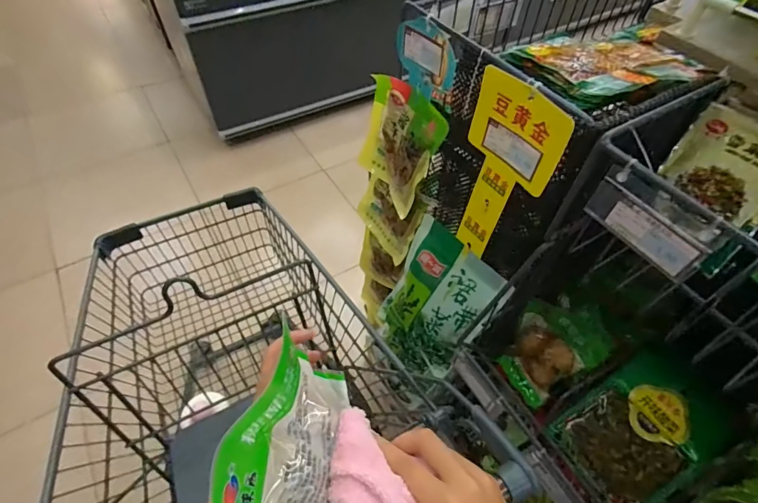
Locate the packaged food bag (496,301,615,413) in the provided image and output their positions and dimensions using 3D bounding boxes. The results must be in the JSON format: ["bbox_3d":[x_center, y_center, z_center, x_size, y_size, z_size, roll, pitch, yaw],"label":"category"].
[{"bbox_3d":[0.274,0.149,0.651,0.029,0.174,0.123,10,38,-46],"label":"packaged food bag"}]

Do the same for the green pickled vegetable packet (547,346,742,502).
[{"bbox_3d":[0.375,0.254,0.578,0.211,0.028,0.148,-40,64,-3],"label":"green pickled vegetable packet"}]

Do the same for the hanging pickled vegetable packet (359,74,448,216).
[{"bbox_3d":[0.031,-0.167,0.643,0.025,0.191,0.152,-20,59,-30],"label":"hanging pickled vegetable packet"}]

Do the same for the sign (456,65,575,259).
[{"bbox_3d":[0.142,-0.083,0.489,0.008,0.243,0.115,-25,57,-23],"label":"sign"}]

